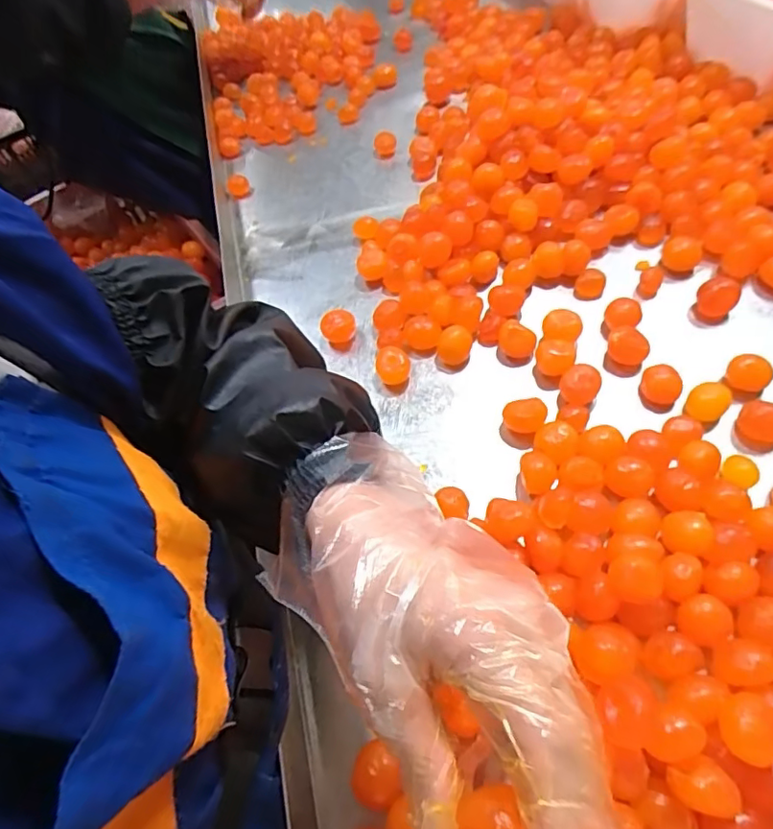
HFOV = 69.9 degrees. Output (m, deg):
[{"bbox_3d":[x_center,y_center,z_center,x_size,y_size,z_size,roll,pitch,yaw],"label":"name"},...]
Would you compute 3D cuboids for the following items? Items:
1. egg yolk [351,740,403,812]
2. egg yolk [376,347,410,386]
[{"bbox_3d":[-0.006,0.215,0.326,0.030,0.025,0.027,35,70,27],"label":"egg yolk"},{"bbox_3d":[0.006,-0.042,0.481,0.029,0.018,0.030,-2,58,9],"label":"egg yolk"}]

